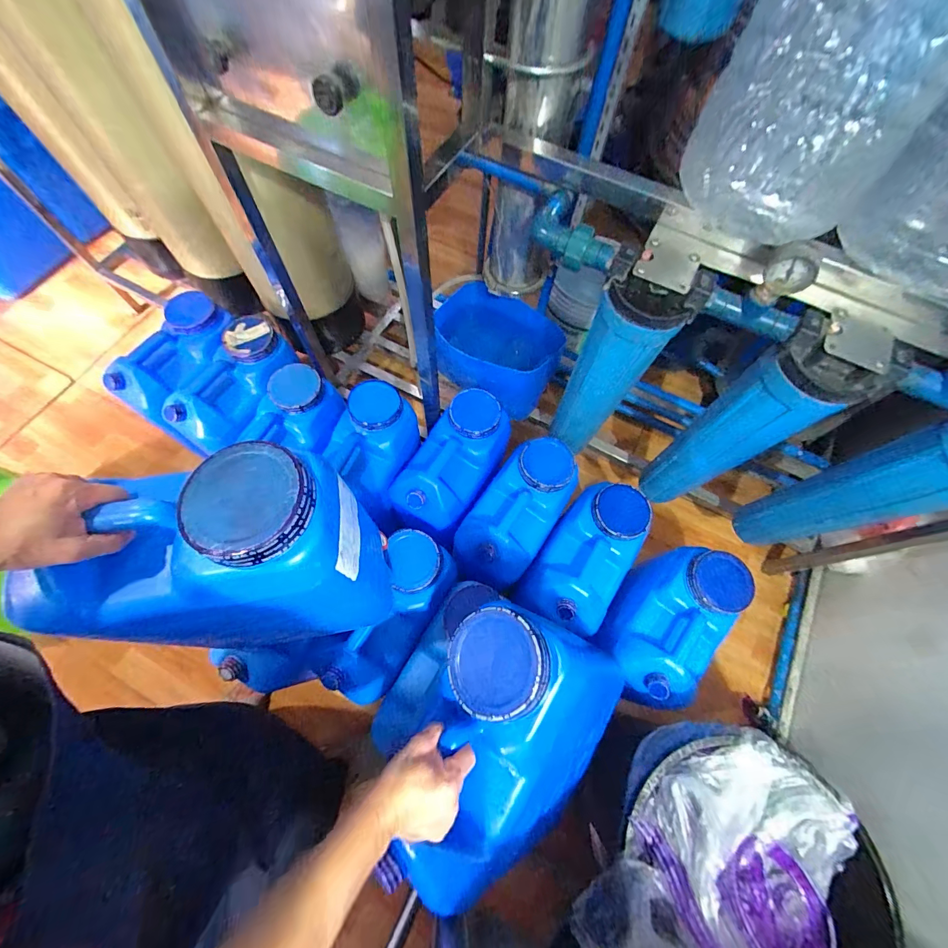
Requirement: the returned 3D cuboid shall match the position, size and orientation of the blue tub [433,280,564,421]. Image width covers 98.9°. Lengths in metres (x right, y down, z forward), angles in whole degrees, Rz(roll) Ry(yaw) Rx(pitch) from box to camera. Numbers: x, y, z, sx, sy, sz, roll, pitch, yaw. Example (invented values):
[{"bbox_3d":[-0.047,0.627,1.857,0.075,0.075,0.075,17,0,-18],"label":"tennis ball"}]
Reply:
[{"bbox_3d":[0.052,-0.339,1.107,0.321,0.213,0.232,12,68,3],"label":"blue tub"}]

